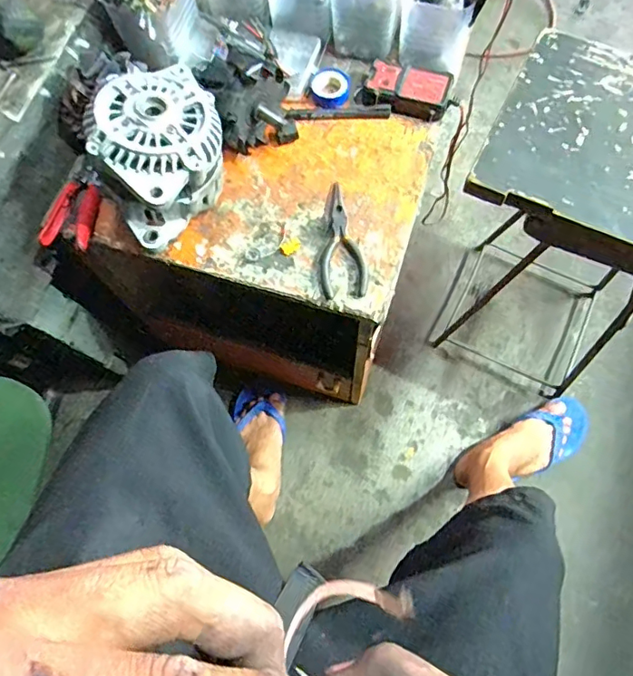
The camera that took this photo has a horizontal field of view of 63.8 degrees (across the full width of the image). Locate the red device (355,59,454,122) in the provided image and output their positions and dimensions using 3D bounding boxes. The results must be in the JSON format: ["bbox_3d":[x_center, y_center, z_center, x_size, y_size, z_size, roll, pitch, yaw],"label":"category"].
[{"bbox_3d":[0.113,-0.320,0.656,0.116,0.030,0.060,18,73,8],"label":"red device"}]

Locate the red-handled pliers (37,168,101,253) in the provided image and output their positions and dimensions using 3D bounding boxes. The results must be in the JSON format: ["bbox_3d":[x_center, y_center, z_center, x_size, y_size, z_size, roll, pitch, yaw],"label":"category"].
[{"bbox_3d":[-0.297,-0.164,0.622,0.060,0.021,0.115,6,72,4],"label":"red-handled pliers"}]

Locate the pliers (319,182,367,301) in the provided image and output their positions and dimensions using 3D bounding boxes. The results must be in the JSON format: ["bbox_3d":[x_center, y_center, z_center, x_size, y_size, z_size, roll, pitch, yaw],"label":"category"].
[{"bbox_3d":[0.024,-0.117,0.595,0.051,0.012,0.151,-7,71,-1],"label":"pliers"}]

